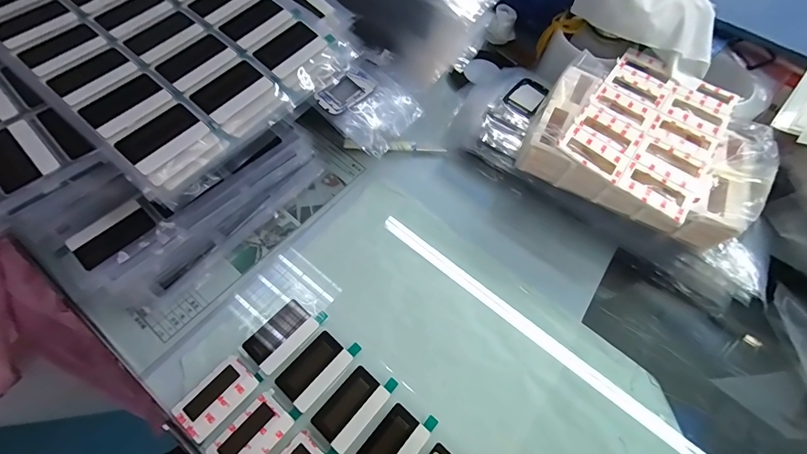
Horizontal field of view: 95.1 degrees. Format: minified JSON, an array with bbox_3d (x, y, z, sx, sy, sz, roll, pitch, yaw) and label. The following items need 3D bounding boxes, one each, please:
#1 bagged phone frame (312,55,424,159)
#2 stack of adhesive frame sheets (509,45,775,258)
[{"bbox_3d":[-0.032,-0.122,0.371,0.085,0.028,0.089,35,69,2],"label":"bagged phone frame"},{"bbox_3d":[0.221,-0.081,0.340,0.183,0.046,0.178,34,66,13],"label":"stack of adhesive frame sheets"}]

